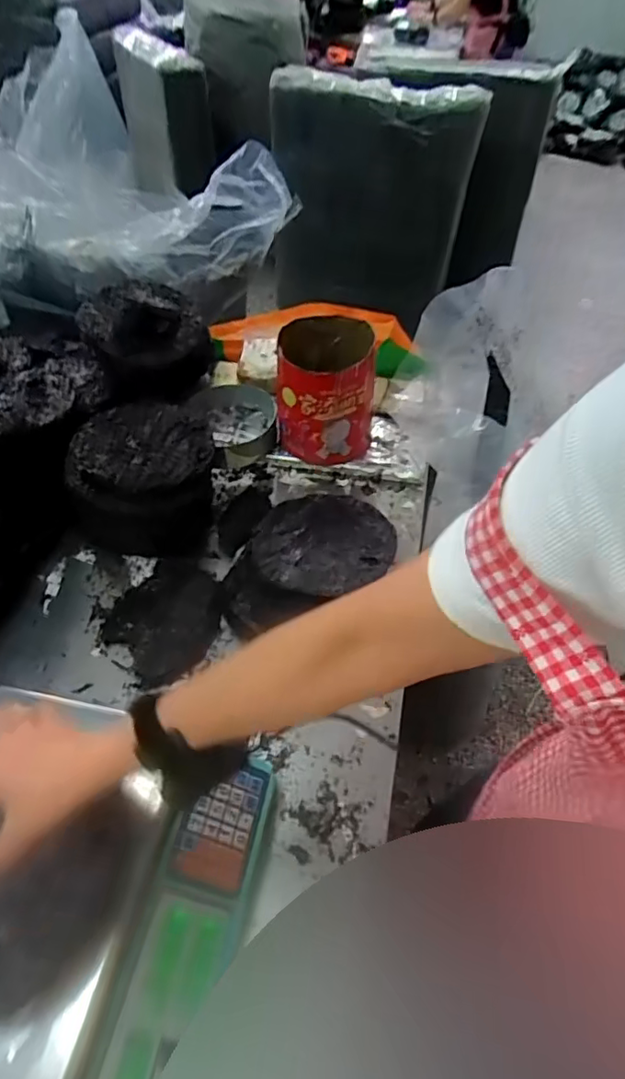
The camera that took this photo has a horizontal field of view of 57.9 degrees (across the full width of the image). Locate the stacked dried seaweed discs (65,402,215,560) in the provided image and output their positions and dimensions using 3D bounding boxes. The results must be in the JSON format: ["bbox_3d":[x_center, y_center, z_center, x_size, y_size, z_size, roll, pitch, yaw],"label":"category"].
[{"bbox_3d":[-0.255,-0.109,0.874,0.202,0.111,0.223,0,51,0],"label":"stacked dried seaweed discs"}]

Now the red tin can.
[{"bbox_3d":[0.022,-0.250,0.941,0.155,0.169,0.175,3,51,3],"label":"red tin can"}]

